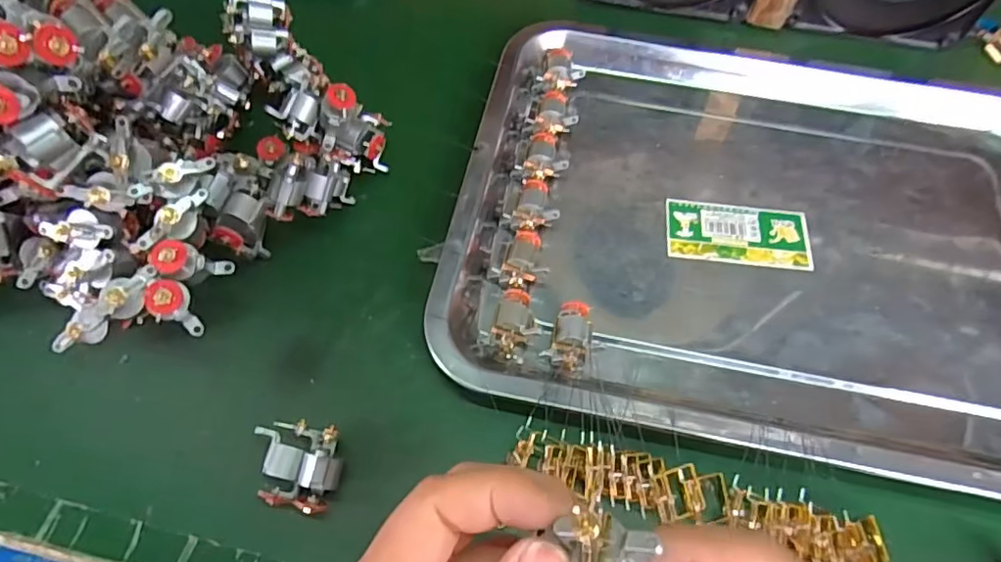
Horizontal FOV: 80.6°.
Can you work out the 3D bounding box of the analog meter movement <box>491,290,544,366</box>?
[{"bbox_3d":[0.008,0.019,0.293,0.021,0.013,0.034,4,61,1],"label":"analog meter movement"}]

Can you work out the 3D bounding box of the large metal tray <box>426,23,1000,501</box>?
[{"bbox_3d":[0.158,-0.049,0.335,0.350,0.028,0.298,10,61,5],"label":"large metal tray"}]

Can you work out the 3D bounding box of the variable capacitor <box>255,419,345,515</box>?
[{"bbox_3d":[-0.086,0.079,0.253,0.037,0.024,0.033,7,61,3],"label":"variable capacitor"}]

